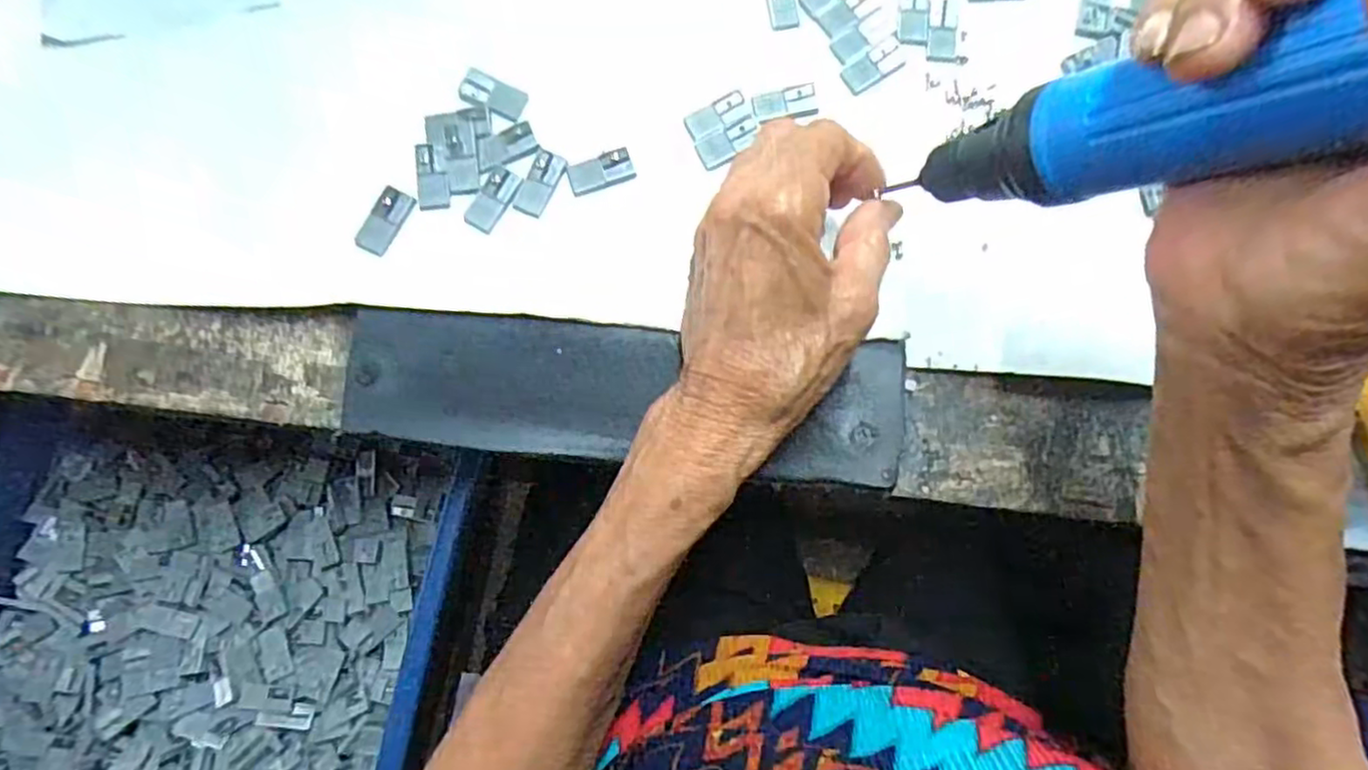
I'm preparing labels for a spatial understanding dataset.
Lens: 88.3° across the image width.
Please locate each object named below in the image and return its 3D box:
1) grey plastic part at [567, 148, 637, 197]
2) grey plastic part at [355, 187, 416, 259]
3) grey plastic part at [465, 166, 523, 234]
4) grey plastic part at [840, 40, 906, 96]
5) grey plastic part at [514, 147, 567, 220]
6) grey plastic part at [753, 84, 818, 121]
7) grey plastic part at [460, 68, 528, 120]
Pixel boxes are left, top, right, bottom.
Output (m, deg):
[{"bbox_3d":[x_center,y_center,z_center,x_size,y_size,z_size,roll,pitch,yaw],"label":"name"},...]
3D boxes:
[{"bbox_3d":[-0.035,-0.090,0.296,0.028,0.004,0.014,-18,81,-3],"label":"grey plastic part"},{"bbox_3d":[-0.122,-0.067,0.285,0.013,0.004,0.027,28,82,5],"label":"grey plastic part"},{"bbox_3d":[-0.079,-0.077,0.291,0.013,0.004,0.027,27,82,4],"label":"grey plastic part"},{"bbox_3d":[0.082,-0.139,0.305,0.029,0.004,0.013,-36,82,-5],"label":"grey plastic part"},{"bbox_3d":[-0.060,-0.084,0.293,0.013,0.004,0.028,25,82,4],"label":"grey plastic part"},{"bbox_3d":[0.043,-0.121,0.300,0.028,0.004,0.014,-11,81,-2],"label":"grey plastic part"},{"bbox_3d":[-0.081,-0.123,0.299,0.027,0.005,0.015,23,81,4],"label":"grey plastic part"}]

